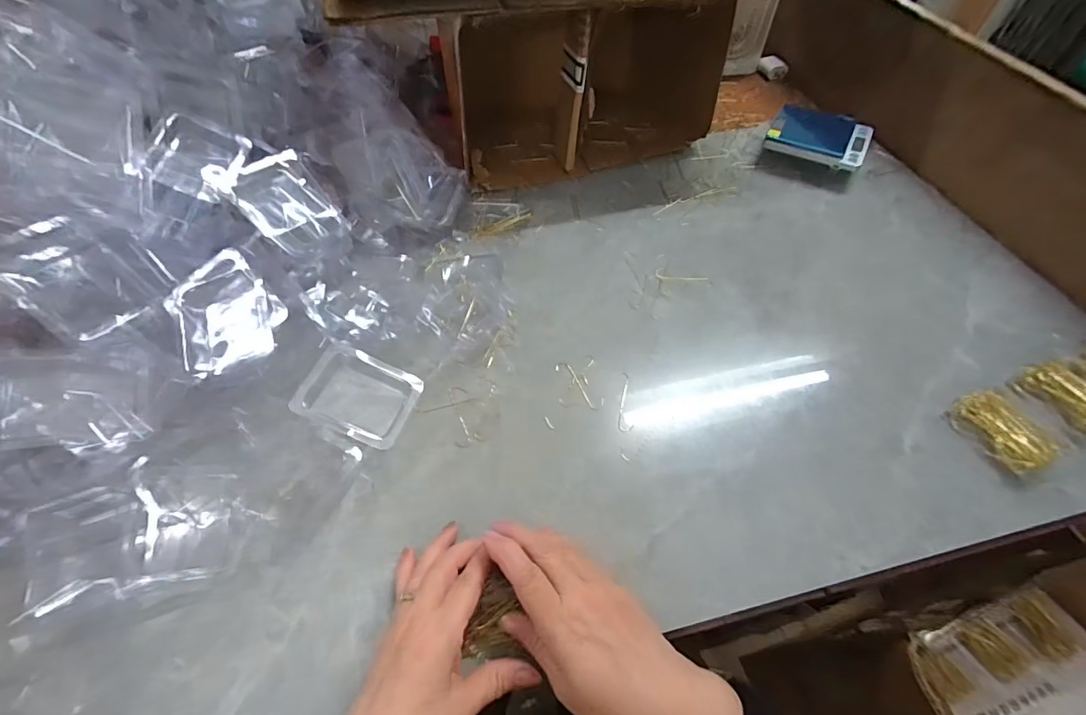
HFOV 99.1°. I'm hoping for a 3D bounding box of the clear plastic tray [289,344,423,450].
[{"bbox_3d":[-0.167,0.036,0.425,0.097,0.025,0.075,24,67,7],"label":"clear plastic tray"}]

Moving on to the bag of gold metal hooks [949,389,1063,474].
[{"bbox_3d":[0.391,0.060,0.392,0.047,0.020,0.071,-17,56,-11],"label":"bag of gold metal hooks"}]

